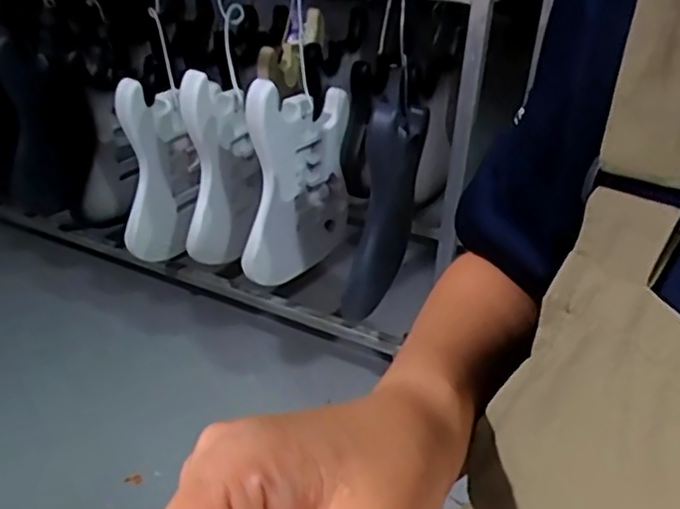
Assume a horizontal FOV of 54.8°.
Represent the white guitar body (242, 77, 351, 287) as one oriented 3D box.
[{"bbox_3d":[-0.070,-0.136,1.257,0.049,0.392,0.319,23,35,31],"label":"white guitar body"}]

